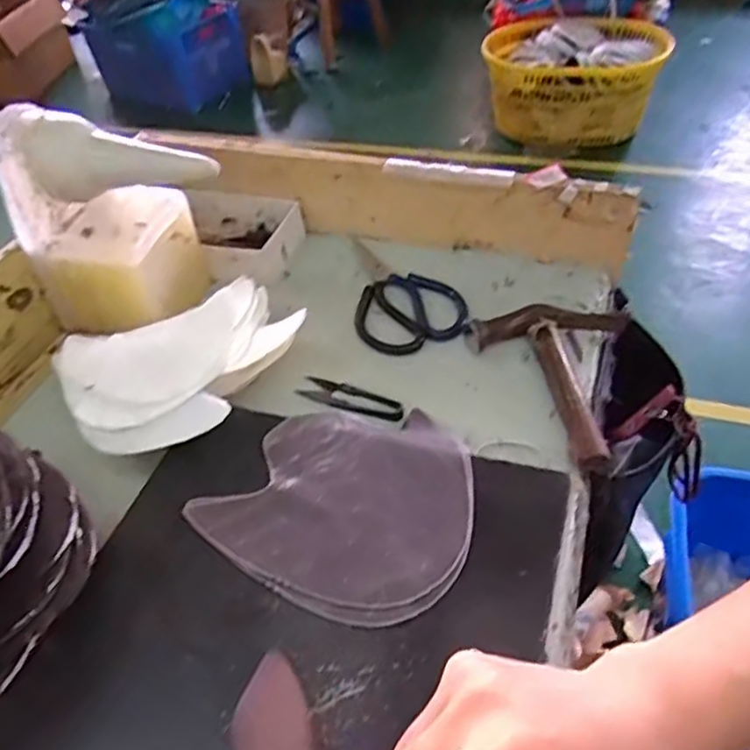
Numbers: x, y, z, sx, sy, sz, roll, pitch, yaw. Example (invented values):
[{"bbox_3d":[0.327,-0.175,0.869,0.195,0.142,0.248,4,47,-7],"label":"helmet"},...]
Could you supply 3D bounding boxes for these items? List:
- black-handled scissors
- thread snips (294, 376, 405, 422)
[{"bbox_3d":[0.029,-0.094,0.661,0.105,0.009,0.185,-8,45,-1],"label":"black-handled scissors"},{"bbox_3d":[-0.022,0.022,0.568,0.102,0.016,0.029,19,51,24],"label":"thread snips"}]

